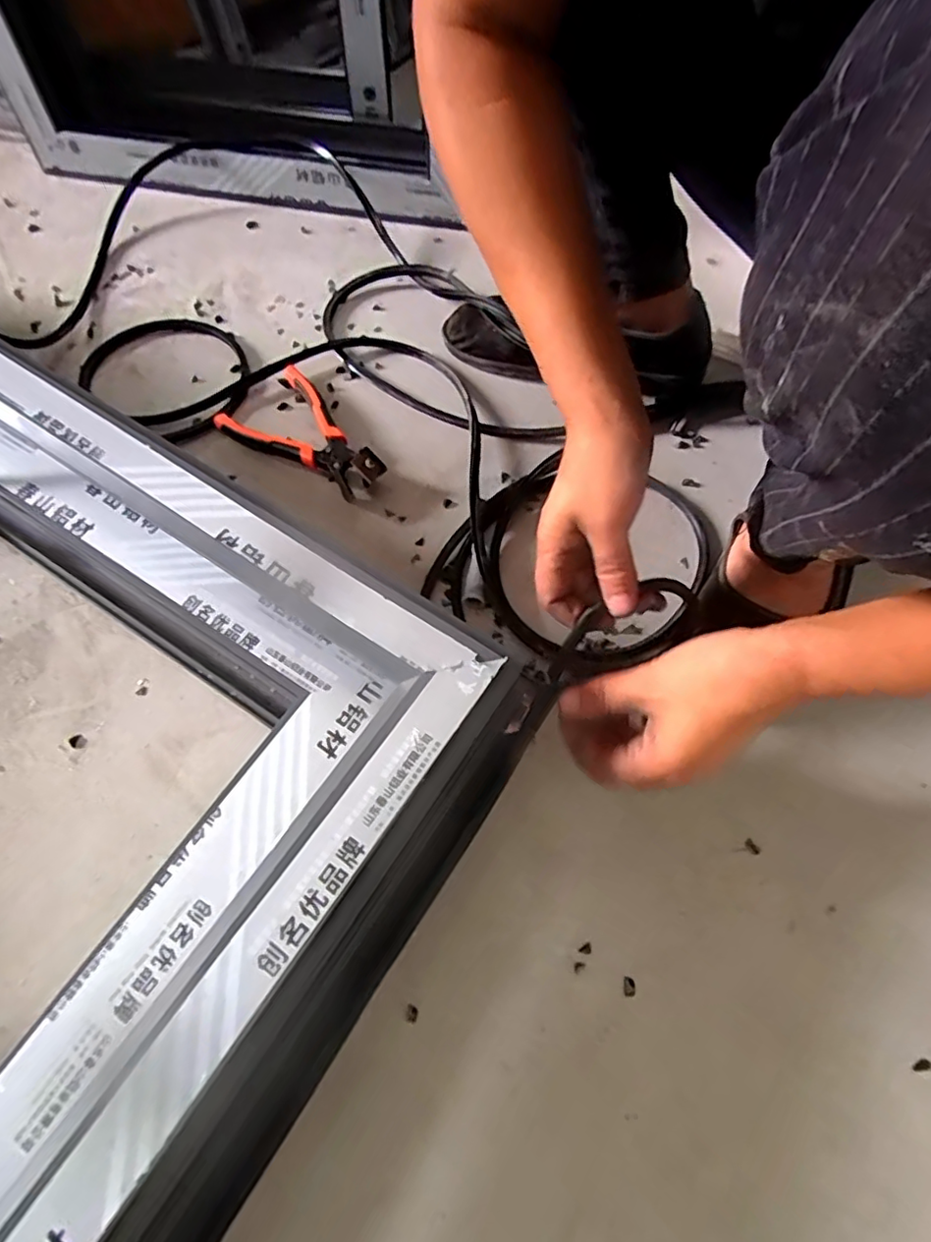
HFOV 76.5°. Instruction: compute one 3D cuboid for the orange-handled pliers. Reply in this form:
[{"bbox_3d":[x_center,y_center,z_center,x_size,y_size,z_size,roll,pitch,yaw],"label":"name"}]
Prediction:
[{"bbox_3d":[-0.154,-0.165,0.532,0.091,0.039,0.166,-33,69,-16],"label":"orange-handled pliers"}]

